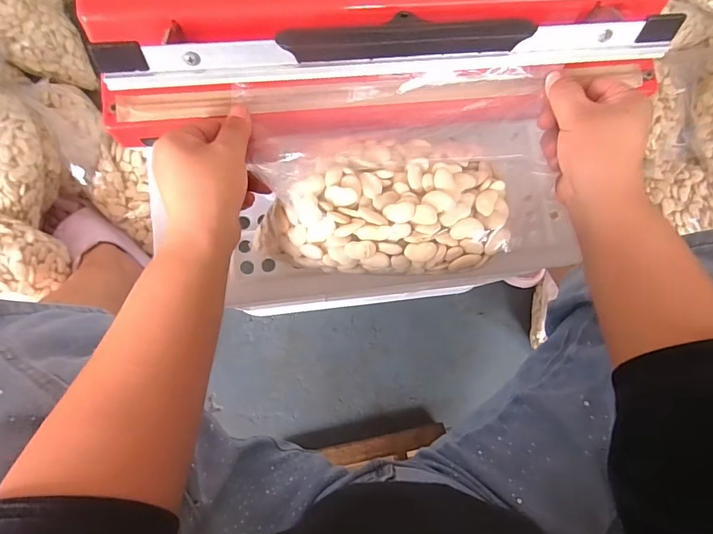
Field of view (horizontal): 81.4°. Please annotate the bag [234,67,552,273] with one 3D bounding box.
[{"bbox_3d":[0.028,-0.071,0.316,0.208,0.051,0.151,-2,83,-5],"label":"bag"}]

